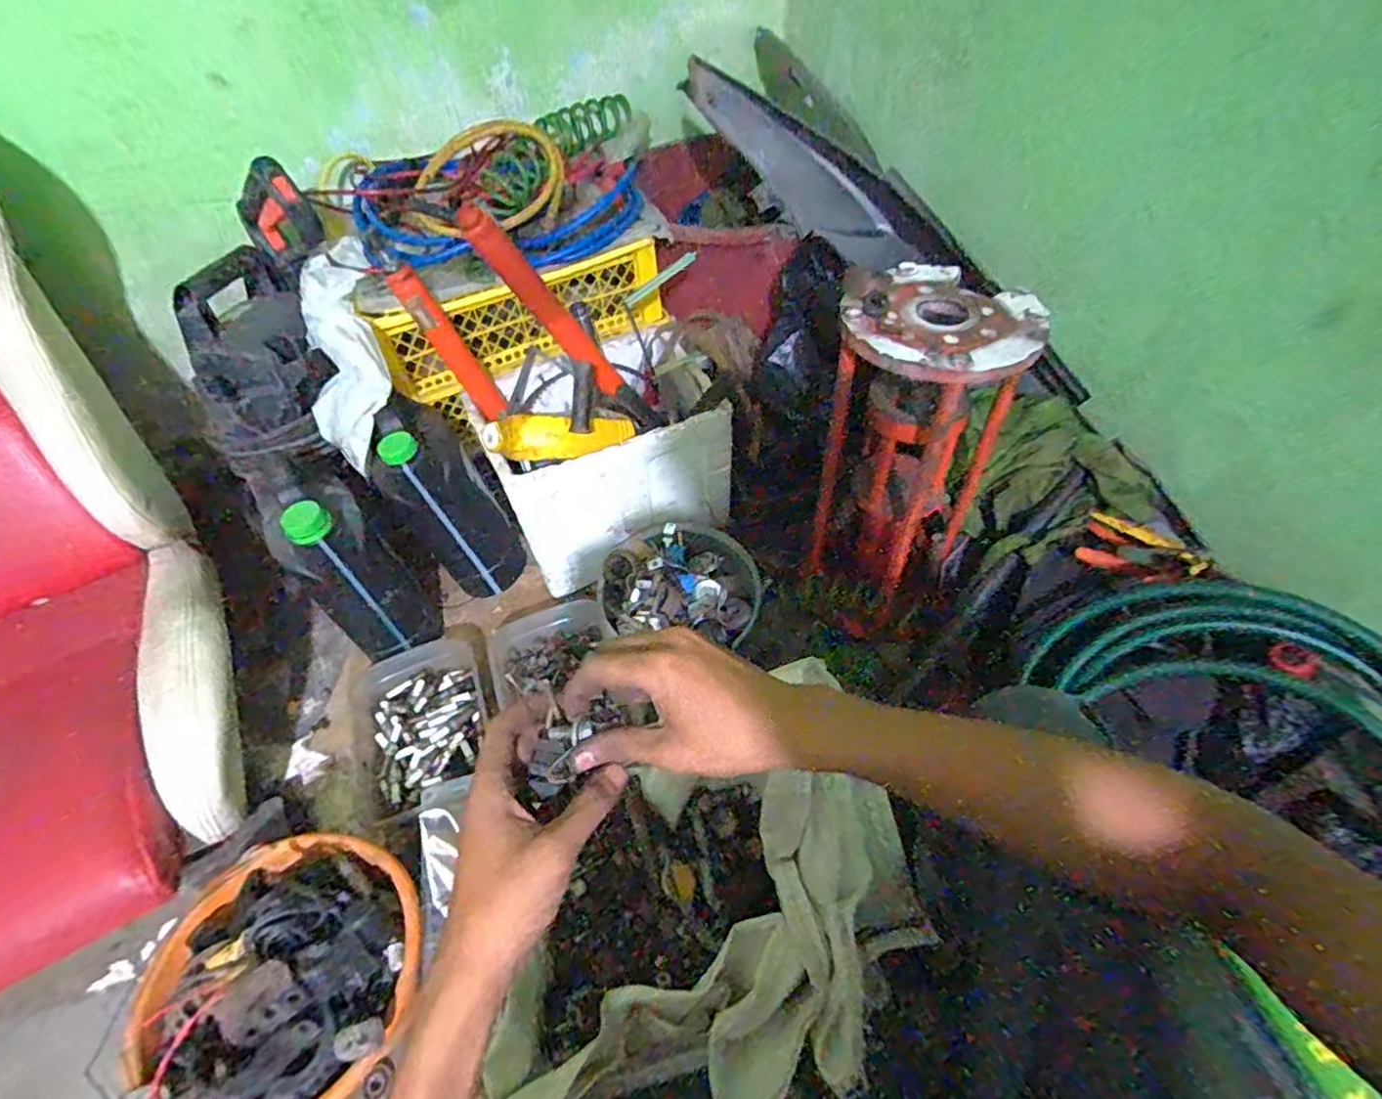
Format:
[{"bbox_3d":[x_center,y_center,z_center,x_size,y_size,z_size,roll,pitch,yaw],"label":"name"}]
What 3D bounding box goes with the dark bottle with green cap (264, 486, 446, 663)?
[{"bbox_3d":[-0.448,0.032,0.849,0.118,0.282,0.116,-36,58,-23],"label":"dark bottle with green cap"}]

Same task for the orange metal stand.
[{"bbox_3d":[0.273,-0.110,0.815,0.190,0.433,0.178,31,60,25],"label":"orange metal stand"}]

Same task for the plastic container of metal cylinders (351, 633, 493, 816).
[{"bbox_3d":[-0.376,0.248,0.901,0.177,0.057,0.230,-24,54,-15],"label":"plastic container of metal cylinders"}]

